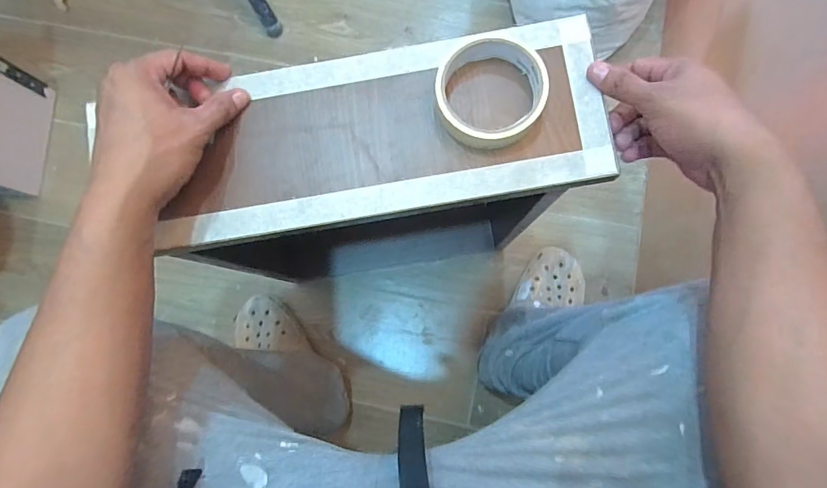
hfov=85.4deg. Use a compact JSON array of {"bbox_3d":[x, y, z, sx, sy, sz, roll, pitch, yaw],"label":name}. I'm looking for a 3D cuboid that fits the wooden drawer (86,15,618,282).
[{"bbox_3d":[-0.018,-0.067,0.593,0.371,0.469,0.146,-10,81,1],"label":"wooden drawer"}]

